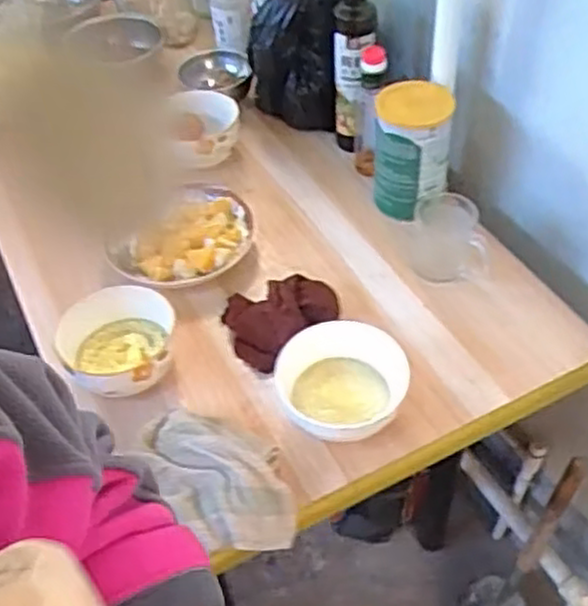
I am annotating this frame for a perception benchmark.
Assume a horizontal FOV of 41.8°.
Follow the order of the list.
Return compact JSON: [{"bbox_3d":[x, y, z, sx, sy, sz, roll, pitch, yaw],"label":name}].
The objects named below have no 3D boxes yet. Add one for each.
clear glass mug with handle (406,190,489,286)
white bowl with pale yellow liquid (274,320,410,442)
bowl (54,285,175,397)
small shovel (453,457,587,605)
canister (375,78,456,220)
[{"bbox_3d":[0.195,-0.084,0.977,0.094,0.100,0.079,4,48,7],"label":"clear glass mug with handle"},{"bbox_3d":[0.054,0.095,0.848,0.142,0.075,0.139,-2,48,2],"label":"white bowl with pale yellow liquid"},{"bbox_3d":[-0.203,0.049,0.891,0.134,0.076,0.134,-2,48,2],"label":"bowl"},{"bbox_3d":[0.383,0.428,1.273,0.111,0.467,0.075,26,35,11],"label":"small shovel"},{"bbox_3d":[0.158,-0.201,1.049,0.102,0.167,0.100,4,48,7],"label":"canister"}]

